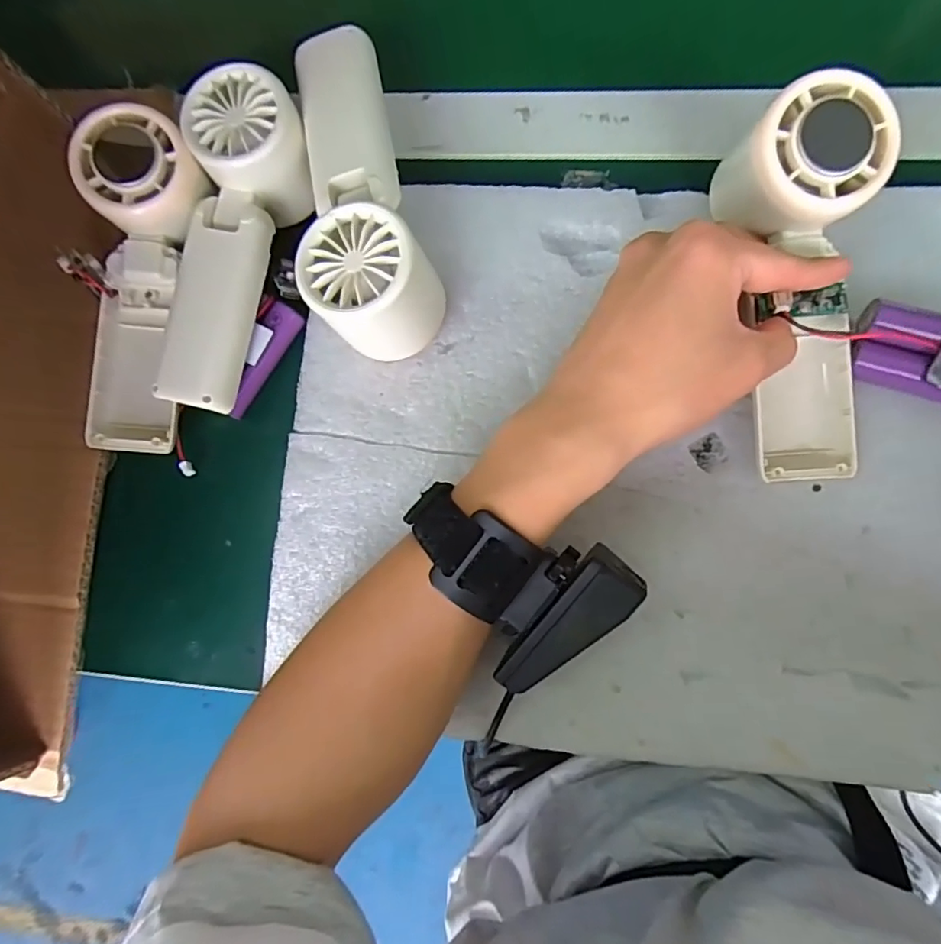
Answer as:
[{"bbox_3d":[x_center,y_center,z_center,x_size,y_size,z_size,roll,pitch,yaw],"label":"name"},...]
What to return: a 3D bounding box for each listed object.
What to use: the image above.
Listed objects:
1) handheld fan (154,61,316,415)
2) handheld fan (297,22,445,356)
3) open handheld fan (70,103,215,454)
[{"bbox_3d":[-0.119,-0.112,0.276,0.054,0.049,0.161,10,84,7],"label":"handheld fan"},{"bbox_3d":[-0.051,-0.138,0.266,0.054,0.058,0.164,-9,82,5],"label":"handheld fan"},{"bbox_3d":[-0.169,-0.094,0.278,0.052,0.033,0.163,11,101,8],"label":"open handheld fan"}]

